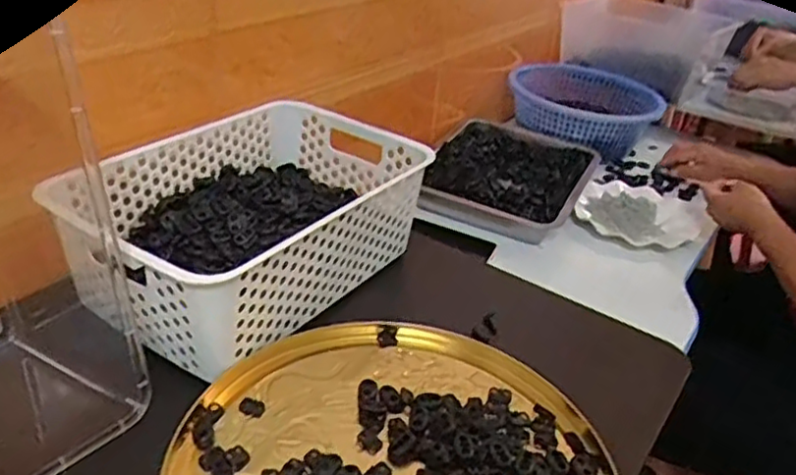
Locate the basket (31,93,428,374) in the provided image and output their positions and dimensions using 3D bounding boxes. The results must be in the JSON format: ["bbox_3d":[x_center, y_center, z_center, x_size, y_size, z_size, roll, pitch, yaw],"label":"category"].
[{"bbox_3d":[-0.129,-0.018,0.627,0.200,0.101,0.304,25,35,26],"label":"basket"}]

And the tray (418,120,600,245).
[{"bbox_3d":[0.174,-0.103,1.075,0.231,0.044,0.320,19,33,18],"label":"tray"}]

